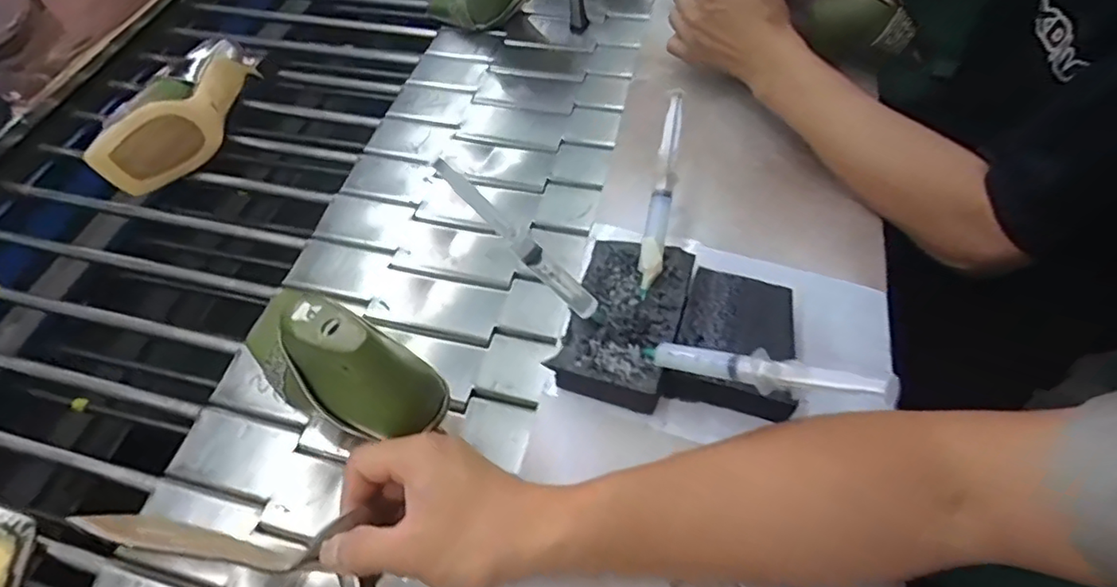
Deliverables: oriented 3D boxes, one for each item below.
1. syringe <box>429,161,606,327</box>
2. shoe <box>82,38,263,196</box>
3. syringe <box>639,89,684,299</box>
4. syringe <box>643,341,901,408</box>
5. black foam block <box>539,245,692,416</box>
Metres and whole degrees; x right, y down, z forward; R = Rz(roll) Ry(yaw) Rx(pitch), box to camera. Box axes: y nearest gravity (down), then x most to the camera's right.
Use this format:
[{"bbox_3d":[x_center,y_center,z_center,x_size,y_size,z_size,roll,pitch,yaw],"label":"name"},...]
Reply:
[{"bbox_3d":[-0.020,-0.030,0.400,0.016,0.163,0.019,-15,38,50],"label":"syringe"},{"bbox_3d":[-0.431,-0.208,0.681,0.096,0.083,0.230,14,57,13],"label":"shoe"},{"bbox_3d":[0.082,-0.081,0.463,0.018,0.015,0.167,9,79,10],"label":"syringe"},{"bbox_3d":[0.116,0.046,0.358,0.165,0.019,0.015,3,45,51],"label":"syringe"},{"bbox_3d":[0.051,0.020,0.452,0.078,0.032,0.131,16,58,14],"label":"black foam block"}]

